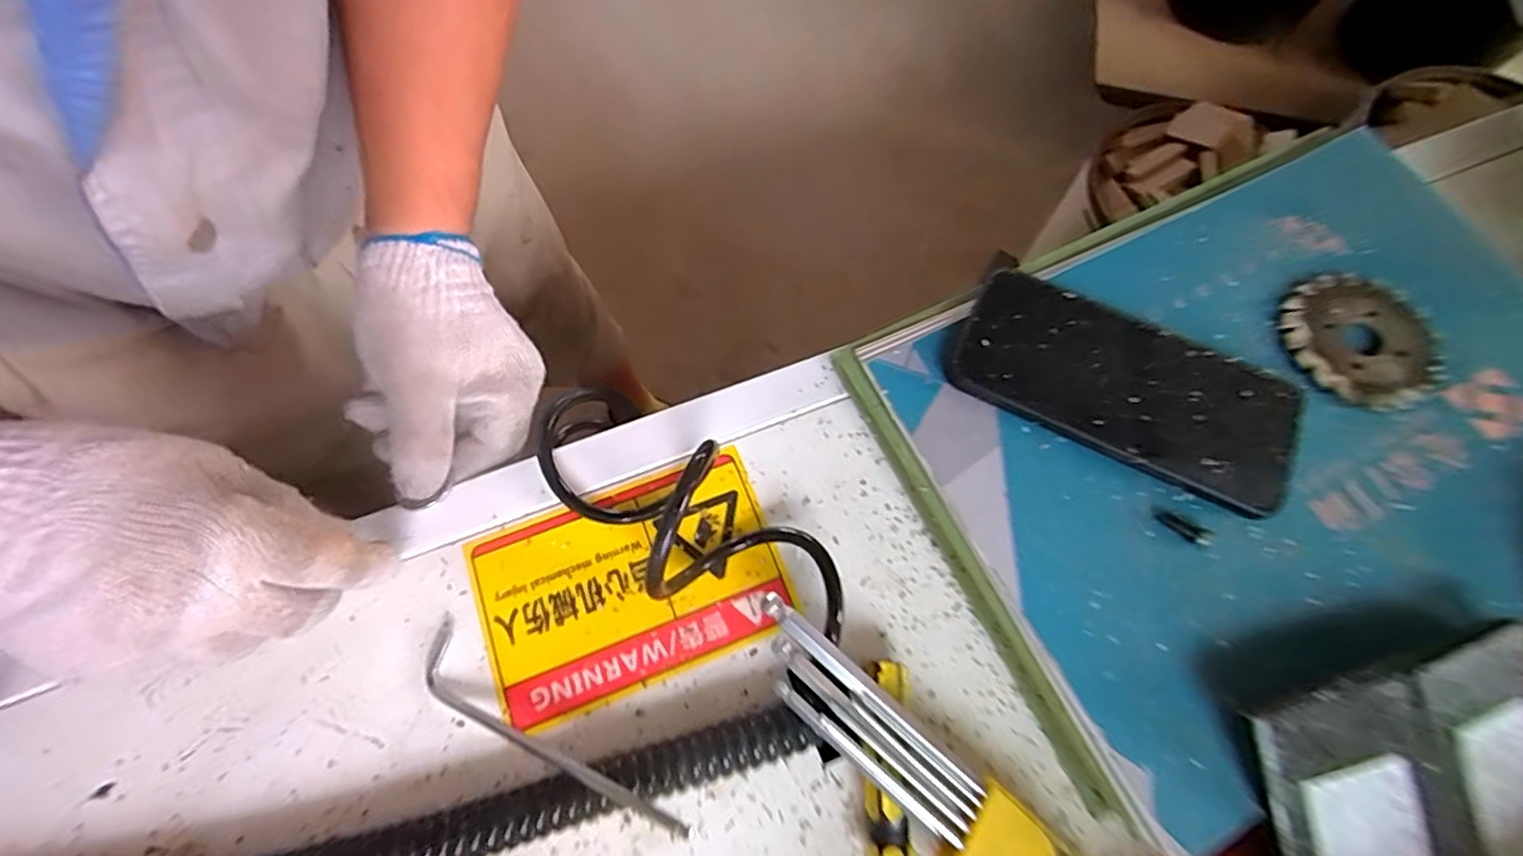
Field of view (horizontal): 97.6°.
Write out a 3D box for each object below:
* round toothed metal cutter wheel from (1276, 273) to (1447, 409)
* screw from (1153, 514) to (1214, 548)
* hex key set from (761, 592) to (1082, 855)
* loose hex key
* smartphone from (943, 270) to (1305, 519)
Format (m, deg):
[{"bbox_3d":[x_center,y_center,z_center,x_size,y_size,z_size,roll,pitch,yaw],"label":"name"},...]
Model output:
[{"bbox_3d":[0.322,-0.047,0.357,0.073,0.010,0.078,0,68,-1],"label":"round toothed metal cutter wheel"},{"bbox_3d":[0.199,0.047,0.313,0.025,0.004,0.008,33,71,12],"label":"screw"},{"bbox_3d":[0.069,0.158,0.289,0.201,0.039,0.055,41,73,14],"label":"hex key set"},{"bbox_3d":[-0.096,0.134,0.297,0.154,0.006,0.030,22,69,22],"label":"loose hex key"},{"bbox_3d":[0.180,-0.021,0.334,0.165,0.014,0.074,25,70,9],"label":"smartphone"}]

